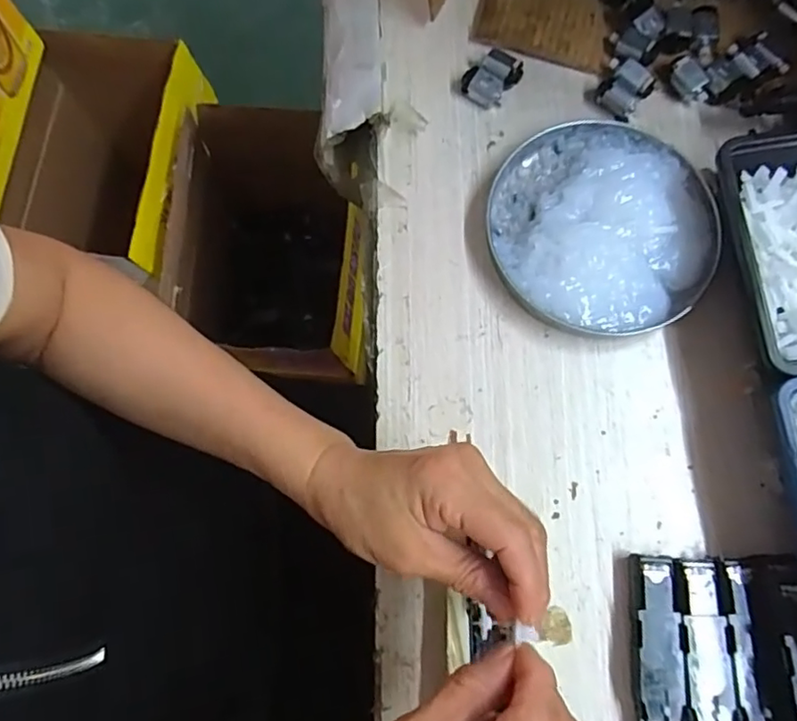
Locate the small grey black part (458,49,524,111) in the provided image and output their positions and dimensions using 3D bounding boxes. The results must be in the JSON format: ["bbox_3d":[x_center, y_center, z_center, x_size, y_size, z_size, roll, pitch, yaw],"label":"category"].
[{"bbox_3d":[0.064,-0.195,0.410,0.031,0.015,0.039,38,79,9],"label":"small grey black part"}]

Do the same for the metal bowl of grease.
[{"bbox_3d":[0.131,-0.088,0.376,0.140,0.028,0.144,0,76,0],"label":"metal bowl of grease"}]

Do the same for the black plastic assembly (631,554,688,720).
[{"bbox_3d":[0.137,0.168,0.318,0.027,0.019,0.118,7,76,2],"label":"black plastic assembly"}]

